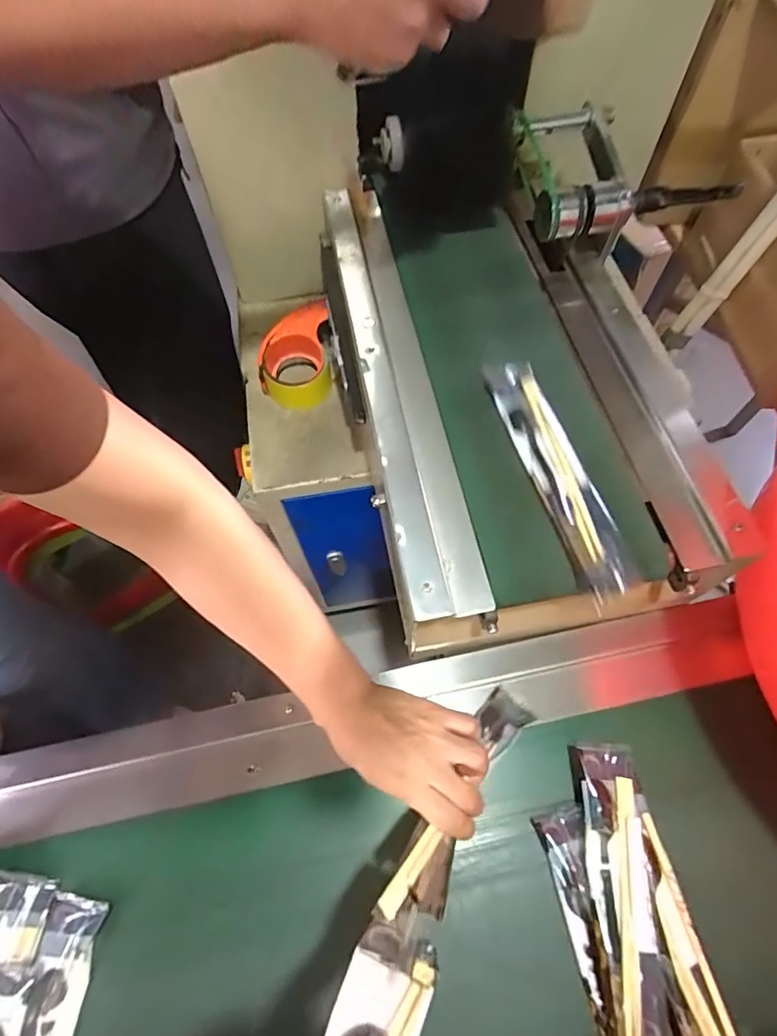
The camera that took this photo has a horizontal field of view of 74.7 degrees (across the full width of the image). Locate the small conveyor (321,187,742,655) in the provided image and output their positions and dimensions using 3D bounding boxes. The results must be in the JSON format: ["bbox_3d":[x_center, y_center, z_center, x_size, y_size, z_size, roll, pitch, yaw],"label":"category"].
[{"bbox_3d":[0.114,-0.157,0.543,0.314,0.095,0.563,-12,66,-3],"label":"small conveyor"}]

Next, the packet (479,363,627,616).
[{"bbox_3d":[0.151,-0.047,0.451,0.059,0.014,0.241,-15,66,-5],"label":"packet"}]

